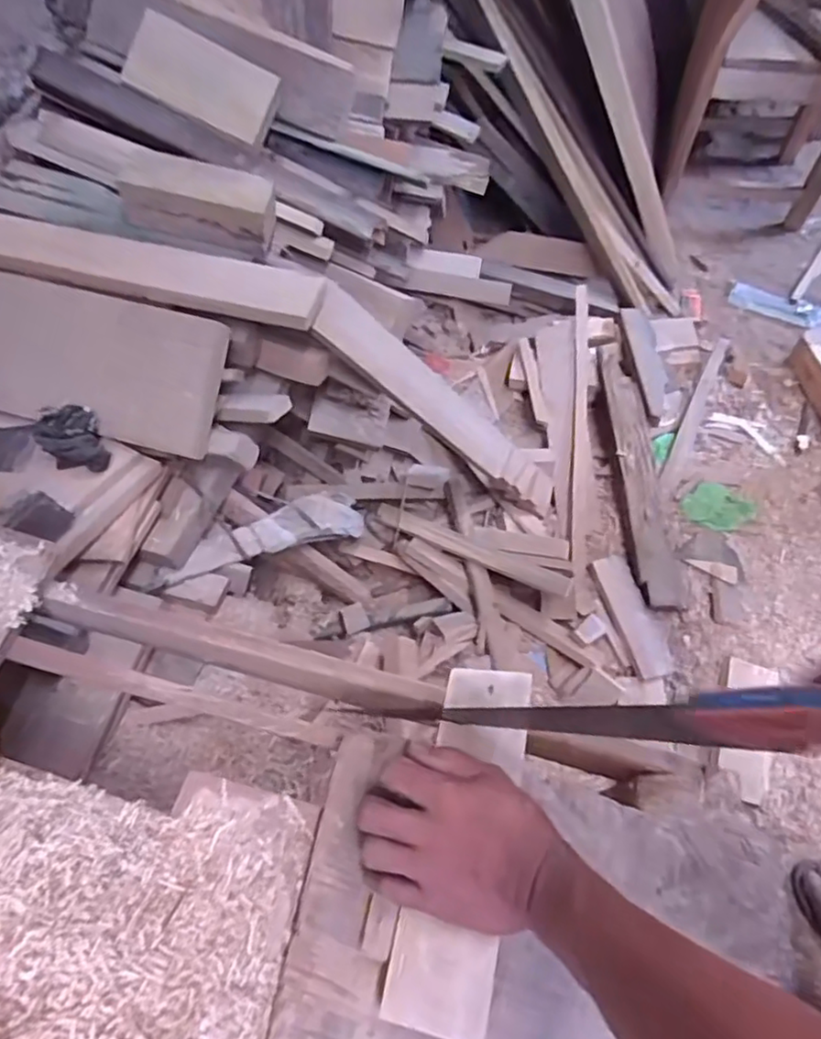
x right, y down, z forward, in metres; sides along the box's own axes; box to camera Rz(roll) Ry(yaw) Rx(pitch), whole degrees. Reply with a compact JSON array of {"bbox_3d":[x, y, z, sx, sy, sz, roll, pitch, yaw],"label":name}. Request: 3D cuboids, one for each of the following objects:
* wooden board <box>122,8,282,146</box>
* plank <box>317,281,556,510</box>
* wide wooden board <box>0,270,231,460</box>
[{"bbox_3d":[-0.312,-0.672,0.935,0.204,0.104,0.017,18,18,-23],"label":"wooden board"},{"bbox_3d":[0.073,-0.193,1.105,0.053,0.648,0.102,-21,53,36],"label":"plank"},{"bbox_3d":[-0.465,-0.225,0.853,0.400,0.025,0.189,14,91,5],"label":"wide wooden board"}]

